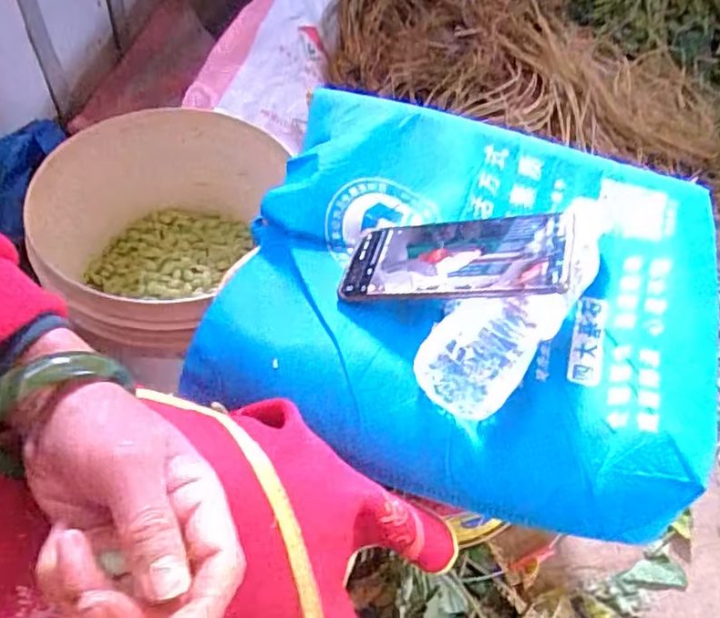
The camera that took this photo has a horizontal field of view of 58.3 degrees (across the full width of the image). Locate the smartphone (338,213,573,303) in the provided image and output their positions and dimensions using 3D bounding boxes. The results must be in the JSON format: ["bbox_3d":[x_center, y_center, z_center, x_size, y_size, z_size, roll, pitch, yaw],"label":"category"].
[{"bbox_3d":[0.066,-0.037,0.464,0.163,0.011,0.074,-1,48,25],"label":"smartphone"}]

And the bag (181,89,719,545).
[{"bbox_3d":[0.084,-0.027,0.497,0.362,0.093,0.317,16,55,6],"label":"bag"}]

